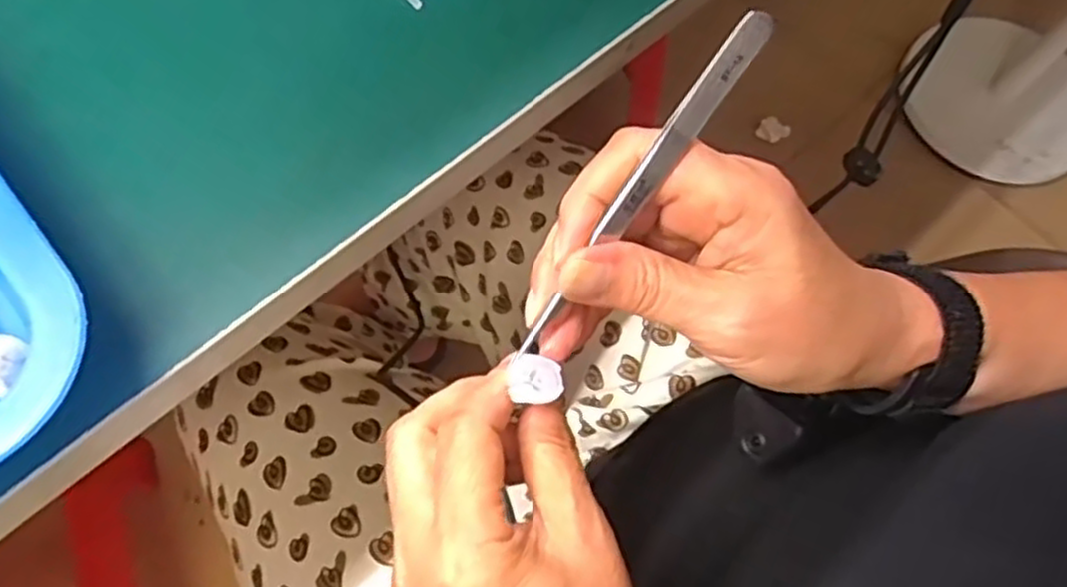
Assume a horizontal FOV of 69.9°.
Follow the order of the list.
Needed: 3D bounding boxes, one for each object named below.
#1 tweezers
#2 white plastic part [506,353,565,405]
[{"bbox_3d":[0.031,-0.029,0.237,0.009,0.012,0.126,38,108,11],"label":"tweezers"},{"bbox_3d":[0.001,0.029,0.260,0.018,0.005,0.016,-6,70,-4],"label":"white plastic part"}]

